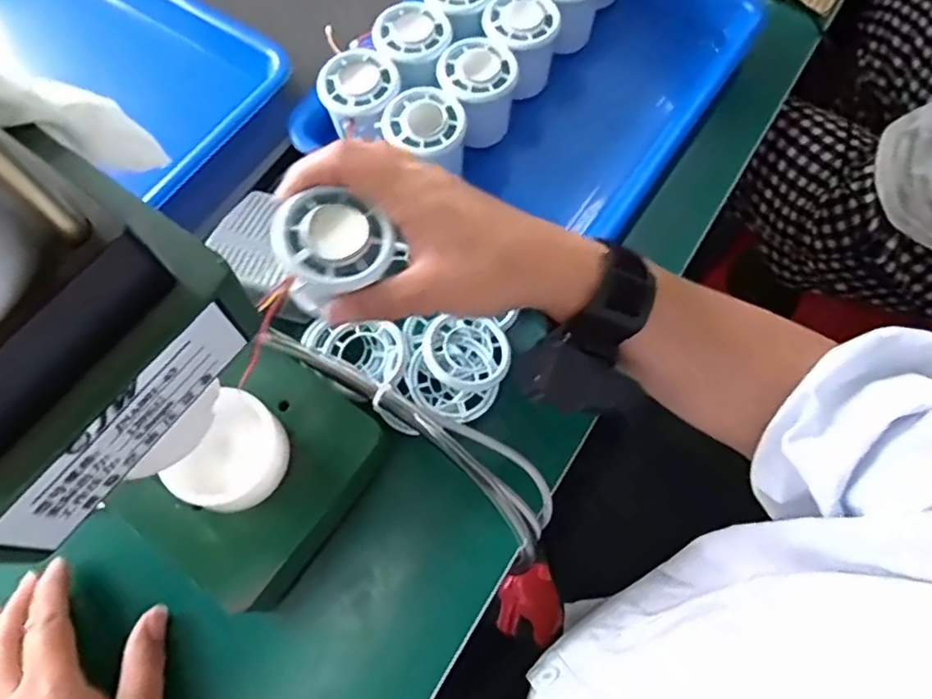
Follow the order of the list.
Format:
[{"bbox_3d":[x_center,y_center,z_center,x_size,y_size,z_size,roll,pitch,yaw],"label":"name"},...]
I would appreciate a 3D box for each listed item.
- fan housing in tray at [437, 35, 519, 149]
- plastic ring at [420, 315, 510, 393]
[{"bbox_3d":[0.008,-0.187,0.454,0.056,0.054,0.060,-3,68,-2],"label":"fan housing in tray"},{"bbox_3d":[0.000,0.001,0.399,0.055,0.014,0.051,0,68,0],"label":"plastic ring"}]

